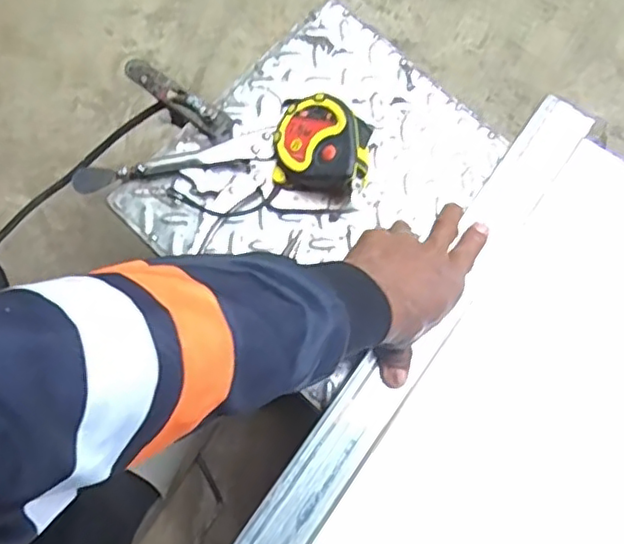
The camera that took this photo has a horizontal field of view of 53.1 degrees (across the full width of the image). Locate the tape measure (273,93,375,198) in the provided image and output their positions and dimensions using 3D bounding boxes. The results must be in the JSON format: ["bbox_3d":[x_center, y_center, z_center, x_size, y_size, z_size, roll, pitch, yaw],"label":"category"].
[{"bbox_3d":[0.011,-0.110,0.546,0.081,0.046,0.079,6,84,27],"label":"tape measure"}]

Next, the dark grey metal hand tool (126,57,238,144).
[{"bbox_3d":[-0.134,-0.170,0.612,0.029,0.035,0.160,-46,57,-9],"label":"dark grey metal hand tool"}]

